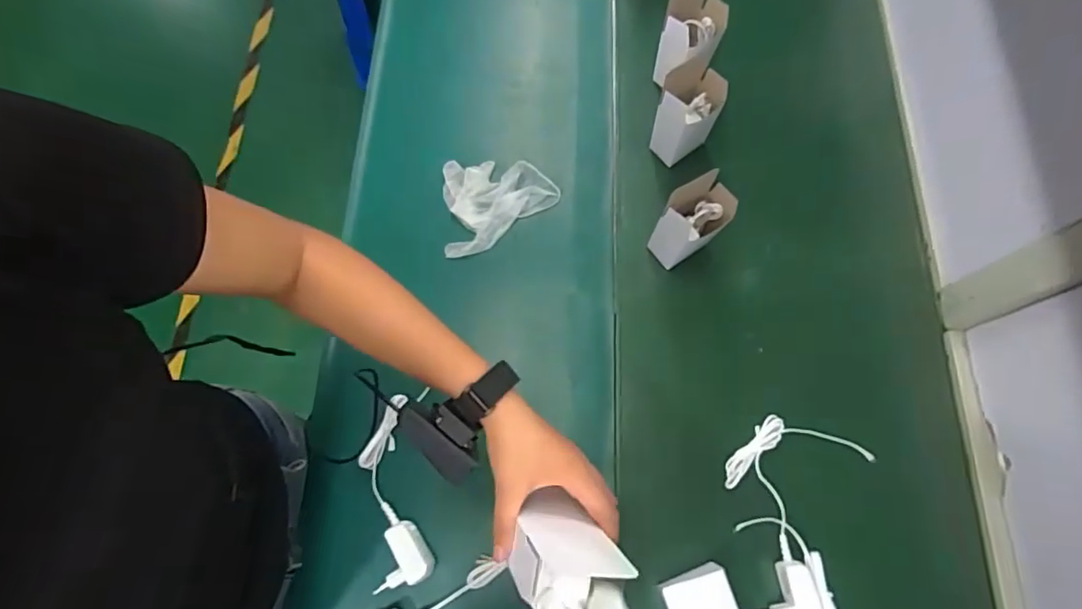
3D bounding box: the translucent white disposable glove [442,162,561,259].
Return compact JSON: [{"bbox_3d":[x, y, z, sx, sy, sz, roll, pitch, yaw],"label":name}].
[{"bbox_3d":[-0.052,-0.130,0.722,0.143,0.016,0.126,-5,70,-3],"label":"translucent white disposable glove"}]

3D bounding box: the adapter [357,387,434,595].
[{"bbox_3d":[-0.156,0.196,0.603,0.071,0.042,0.194,-7,70,-4],"label":"adapter"}]

